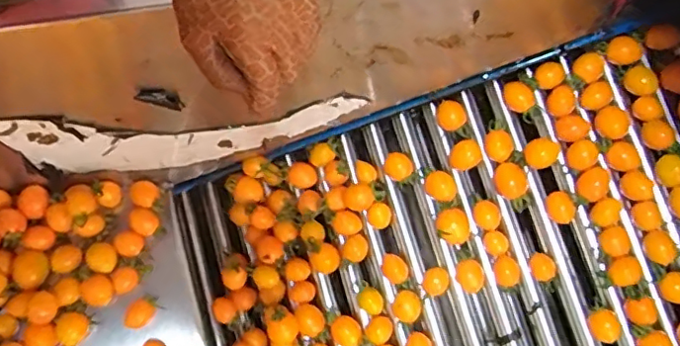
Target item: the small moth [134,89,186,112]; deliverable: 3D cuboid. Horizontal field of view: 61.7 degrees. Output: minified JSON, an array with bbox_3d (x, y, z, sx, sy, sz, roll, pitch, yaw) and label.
[{"bbox_3d":[-0.144,-0.060,0.458,0.037,0.015,0.012,11,77,-25],"label":"small moth"}]

